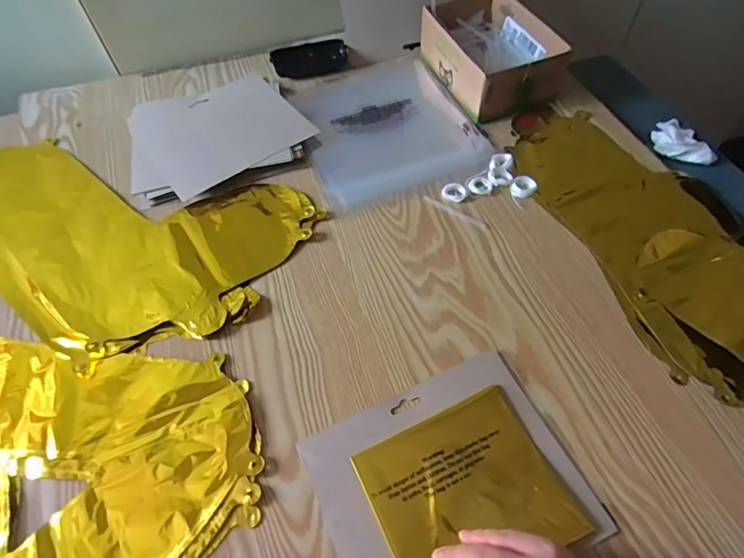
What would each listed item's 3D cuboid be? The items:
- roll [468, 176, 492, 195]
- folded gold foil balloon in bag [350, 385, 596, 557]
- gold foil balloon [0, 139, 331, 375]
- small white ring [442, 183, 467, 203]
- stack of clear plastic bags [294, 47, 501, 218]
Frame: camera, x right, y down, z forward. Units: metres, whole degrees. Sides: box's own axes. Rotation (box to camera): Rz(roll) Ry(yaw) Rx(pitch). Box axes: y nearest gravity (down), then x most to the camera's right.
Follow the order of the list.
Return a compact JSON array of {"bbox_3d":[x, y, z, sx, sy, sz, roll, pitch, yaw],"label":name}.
[{"bbox_3d":[0.125,-0.109,0.544,0.025,0.005,0.028,-10,55,-4],"label":"roll"},{"bbox_3d":[0.072,0.165,0.365,0.141,0.006,0.122,-22,57,-12],"label":"folded gold foil balloon in bag"},{"bbox_3d":[-0.296,-0.076,0.540,0.414,0.020,0.274,31,62,22],"label":"gold foil balloon"},{"bbox_3d":[0.095,-0.099,0.539,0.028,0.007,0.025,6,56,7],"label":"small white ring"},{"bbox_3d":[0.010,-0.211,0.628,0.220,0.012,0.258,-21,57,-12],"label":"stack of clear plastic bags"}]

